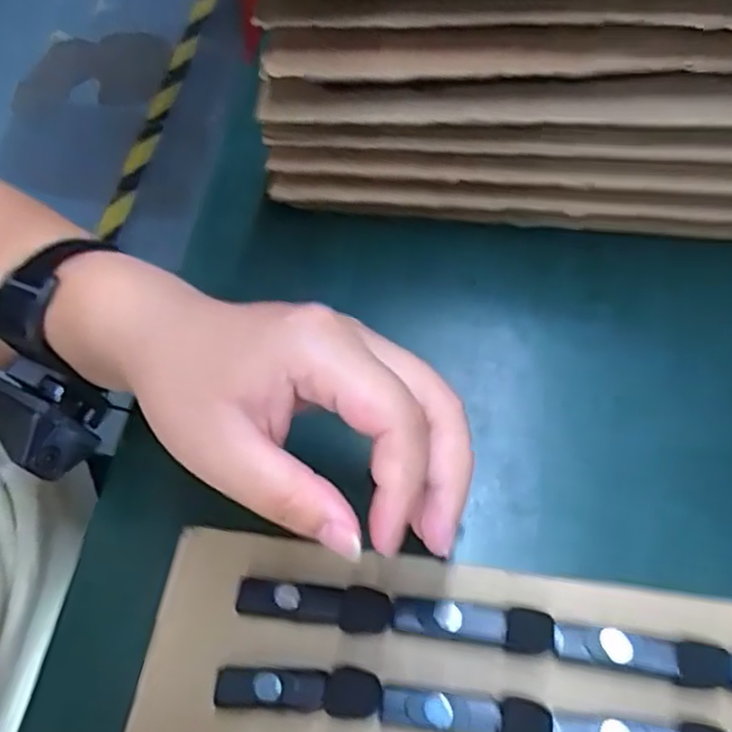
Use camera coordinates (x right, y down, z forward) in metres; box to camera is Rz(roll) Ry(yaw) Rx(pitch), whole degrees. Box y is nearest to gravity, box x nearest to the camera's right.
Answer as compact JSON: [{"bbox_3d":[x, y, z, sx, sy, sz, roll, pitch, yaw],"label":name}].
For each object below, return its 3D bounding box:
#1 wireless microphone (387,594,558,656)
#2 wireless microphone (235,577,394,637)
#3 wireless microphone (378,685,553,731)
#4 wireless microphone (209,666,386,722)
[{"bbox_3d":[0.044,0.106,0.279,0.064,0.011,0.016,4,63,6],"label":"wireless microphone"},{"bbox_3d":[-0.021,0.102,0.291,0.064,0.012,0.017,7,63,7],"label":"wireless microphone"},{"bbox_3d":[0.038,0.135,0.265,0.065,0.013,0.016,5,63,7],"label":"wireless microphone"},{"bbox_3d":[-0.027,0.131,0.275,0.067,0.012,0.018,3,63,5],"label":"wireless microphone"}]

